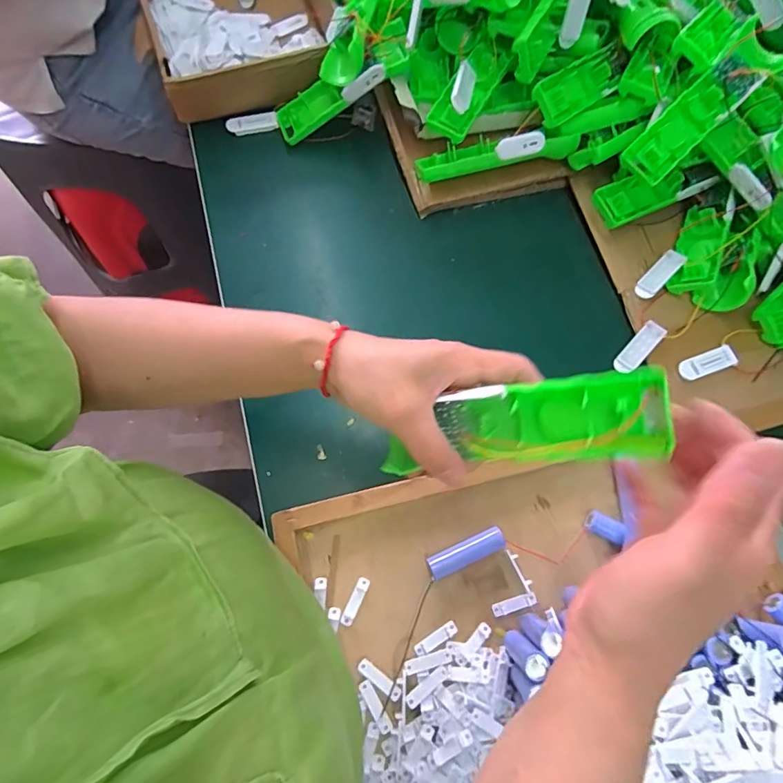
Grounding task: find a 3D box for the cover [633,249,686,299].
[{"bbox_3d":[0.273,-0.119,0.471,0.058,0.013,0.021,-42,77,-16],"label":"cover"}]

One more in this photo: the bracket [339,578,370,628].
[{"bbox_3d":[-0.030,0.171,0.378,0.010,0.008,0.038,25,71,6],"label":"bracket"}]

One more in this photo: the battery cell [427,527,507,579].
[{"bbox_3d":[0.062,0.134,0.386,0.065,0.017,0.019,-22,73,-11],"label":"battery cell"}]

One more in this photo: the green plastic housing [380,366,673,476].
[{"bbox_3d":[0.065,0.021,0.261,0.157,0.024,0.042,-11,71,25],"label":"green plastic housing"}]

